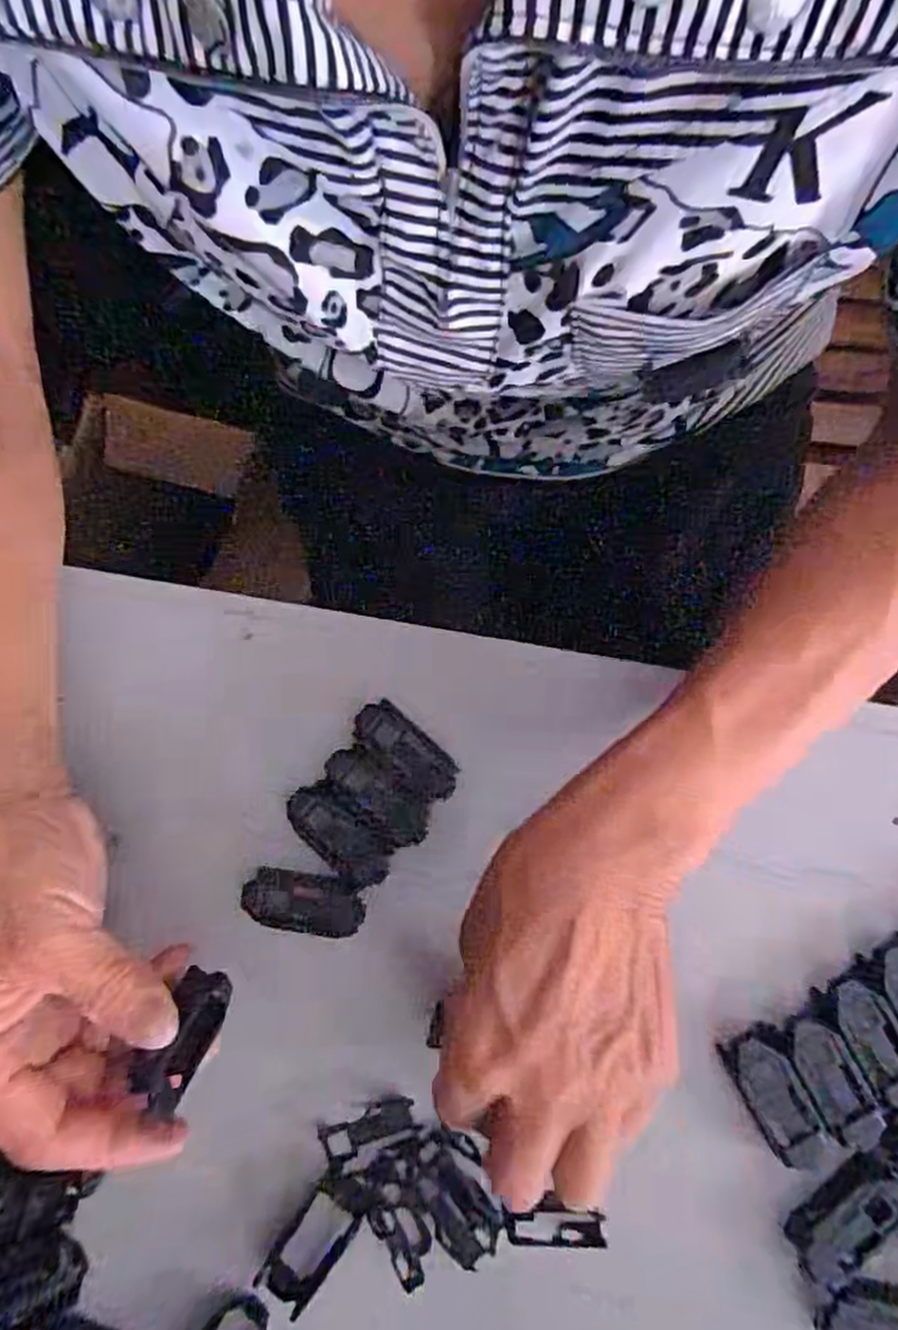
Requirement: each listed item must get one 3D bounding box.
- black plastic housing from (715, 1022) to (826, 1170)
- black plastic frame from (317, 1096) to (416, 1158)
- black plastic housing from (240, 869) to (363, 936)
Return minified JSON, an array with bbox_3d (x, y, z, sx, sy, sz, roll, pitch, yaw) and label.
[{"bbox_3d":[0.127,0.167,0.275,0.023,0.009,0.048,-24,82,-1],"label":"black plastic housing"},{"bbox_3d":[-0.034,0.188,0.290,0.039,0.004,0.013,-20,82,0],"label":"black plastic frame"},{"bbox_3d":[-0.060,0.100,0.300,0.049,0.015,0.023,8,83,3],"label":"black plastic housing"}]

